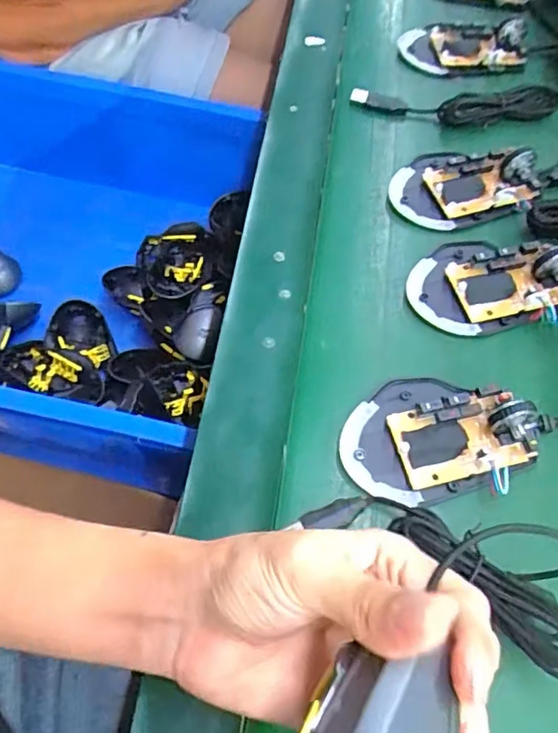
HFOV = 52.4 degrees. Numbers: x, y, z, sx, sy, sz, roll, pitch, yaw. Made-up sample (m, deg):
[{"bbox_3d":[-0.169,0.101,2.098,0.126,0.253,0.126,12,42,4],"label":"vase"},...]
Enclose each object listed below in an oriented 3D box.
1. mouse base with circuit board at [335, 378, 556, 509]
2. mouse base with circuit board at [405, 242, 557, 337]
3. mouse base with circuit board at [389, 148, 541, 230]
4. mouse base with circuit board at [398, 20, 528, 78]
[{"bbox_3d":[0.095,0.034,0.315,0.117,0.030,0.072,-8,64,-2],"label":"mouse base with circuit board"},{"bbox_3d":[0.137,-0.059,0.367,0.101,0.031,0.069,-8,64,-2],"label":"mouse base with circuit board"},{"bbox_3d":[0.134,-0.137,0.412,0.105,0.030,0.064,-14,64,-5],"label":"mouse base with circuit board"},{"bbox_3d":[0.161,-0.278,0.492,0.105,0.032,0.052,6,64,5],"label":"mouse base with circuit board"}]

